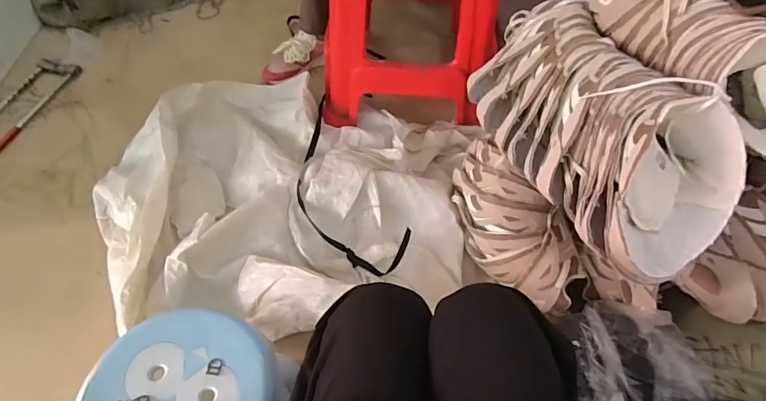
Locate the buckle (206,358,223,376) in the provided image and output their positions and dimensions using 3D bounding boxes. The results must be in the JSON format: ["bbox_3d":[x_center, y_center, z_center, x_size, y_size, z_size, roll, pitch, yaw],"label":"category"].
[{"bbox_3d":[-0.213,0.209,0.542,0.019,0.006,0.020,4,55,2],"label":"buckle"}]

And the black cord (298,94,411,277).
[{"bbox_3d":[-0.110,-0.053,0.892,0.167,0.066,0.496,-22,58,-15],"label":"black cord"}]

